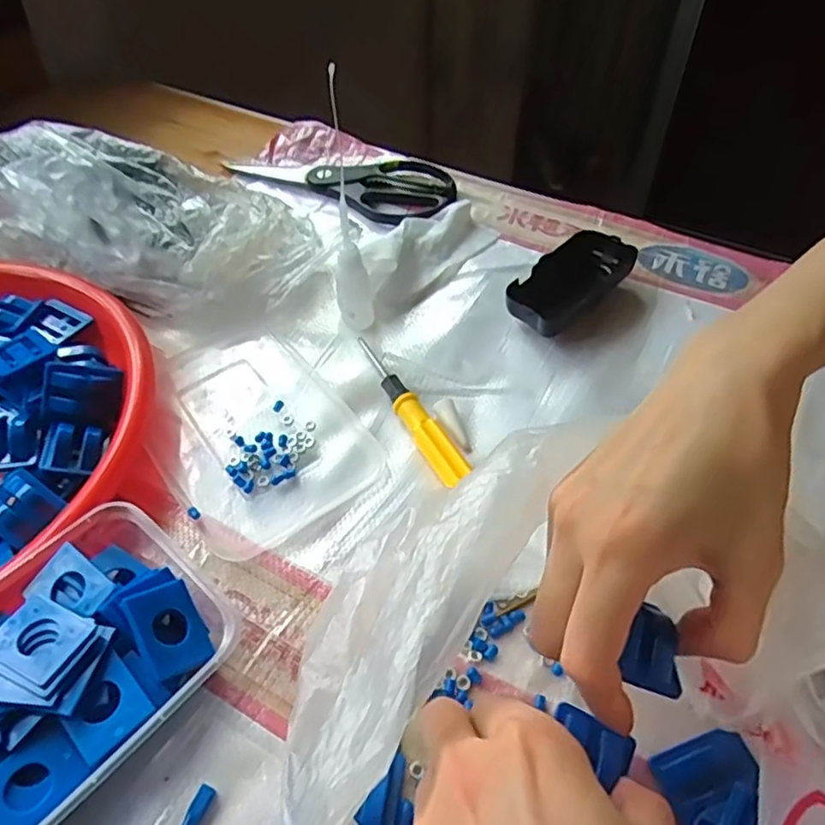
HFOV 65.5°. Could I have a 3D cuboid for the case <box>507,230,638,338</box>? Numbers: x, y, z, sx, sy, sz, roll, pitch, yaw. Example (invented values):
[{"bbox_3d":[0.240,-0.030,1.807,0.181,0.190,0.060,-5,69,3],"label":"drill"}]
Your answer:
[{"bbox_3d":[0.116,-0.097,0.482,0.049,0.027,0.112,37,61,27],"label":"case"}]

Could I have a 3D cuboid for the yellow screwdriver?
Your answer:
[{"bbox_3d":[-0.003,-0.005,0.417,0.020,0.014,0.136,-24,54,-17],"label":"yellow screwdriver"}]

